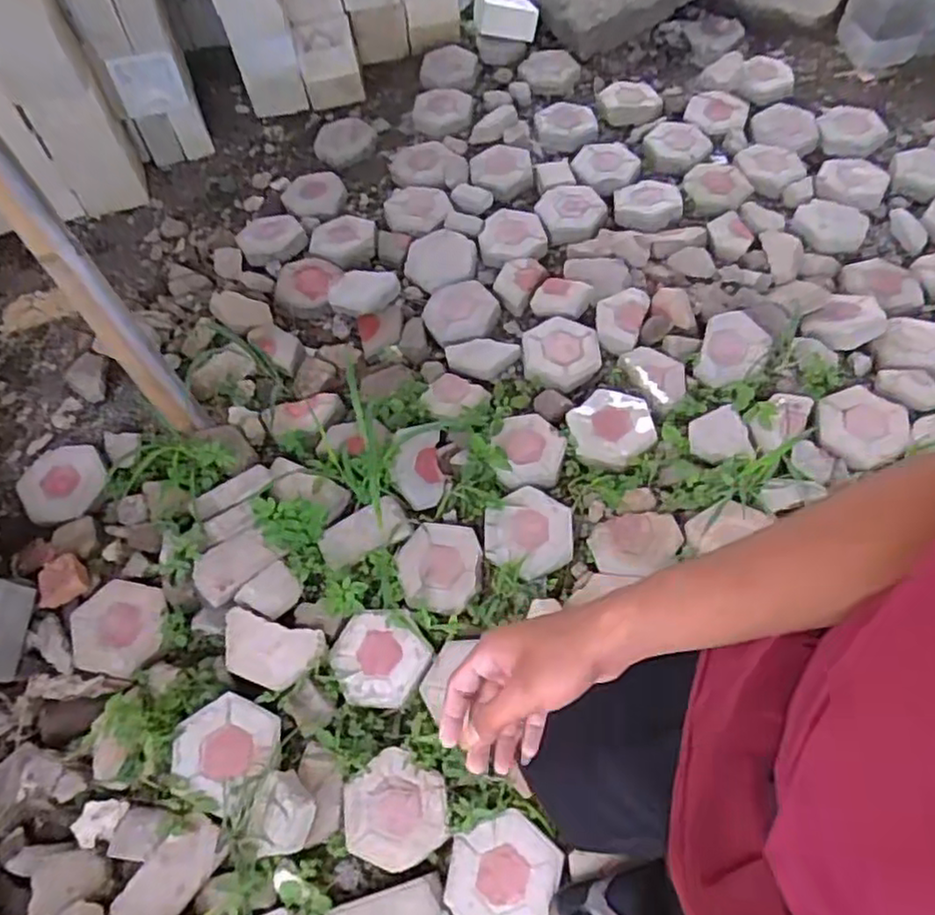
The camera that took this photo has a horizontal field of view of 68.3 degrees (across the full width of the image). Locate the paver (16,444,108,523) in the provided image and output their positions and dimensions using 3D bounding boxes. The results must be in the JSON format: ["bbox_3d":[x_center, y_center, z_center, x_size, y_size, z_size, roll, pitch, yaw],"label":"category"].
[{"bbox_3d":[-0.999,0.053,1.691,0.200,0.044,0.214,-40,64,-20],"label":"paver"}]

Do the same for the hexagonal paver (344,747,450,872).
[{"bbox_3d":[-0.136,0.665,1.309,0.196,0.035,0.202,-9,59,-1],"label":"hexagonal paver"}]

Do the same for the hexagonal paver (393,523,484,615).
[{"bbox_3d":[-0.060,0.242,1.534,0.184,0.051,0.195,2,58,4],"label":"hexagonal paver"}]

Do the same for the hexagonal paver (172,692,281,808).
[{"bbox_3d":[-0.475,0.571,1.349,0.181,0.049,0.198,25,62,17],"label":"hexagonal paver"}]

